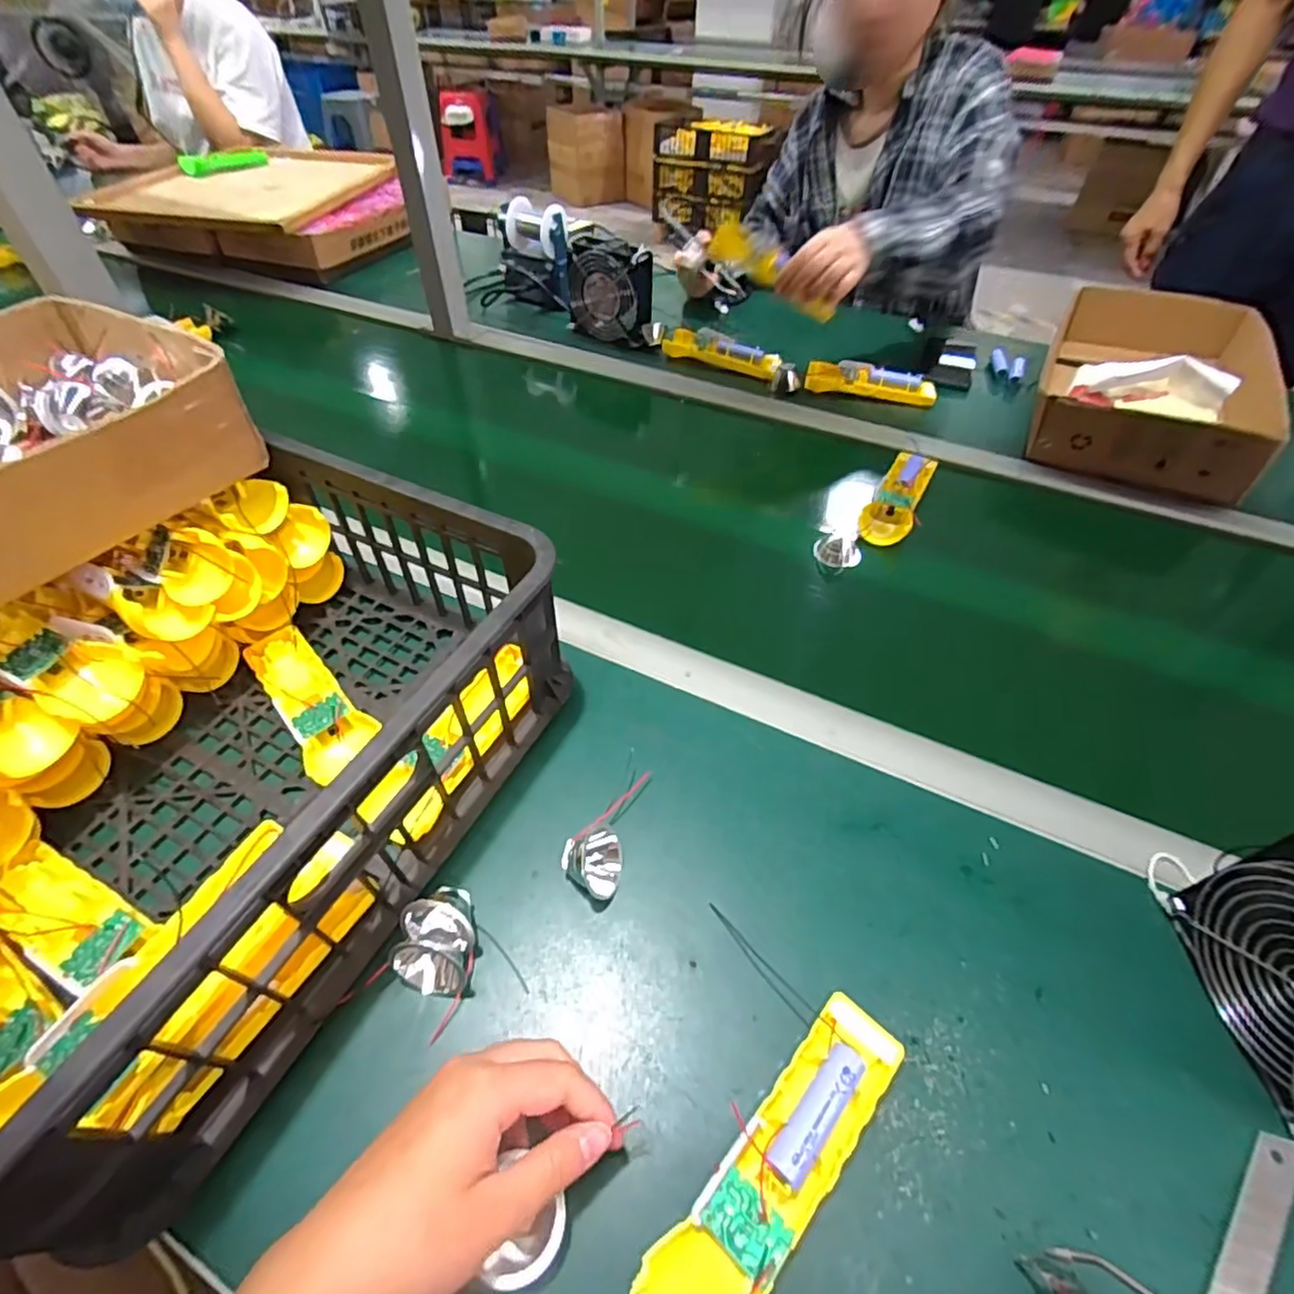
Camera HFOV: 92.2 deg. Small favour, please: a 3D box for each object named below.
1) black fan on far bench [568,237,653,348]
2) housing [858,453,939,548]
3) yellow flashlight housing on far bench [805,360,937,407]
[{"bbox_3d":[-0.053,-0.508,0.888,0.124,0.119,0.045,28,54,22],"label":"black fan on far bench"},{"bbox_3d":[0.271,-0.165,0.669,0.049,0.027,0.156,23,52,18],"label":"housing"},{"bbox_3d":[0.296,-0.351,0.824,0.165,0.029,0.043,12,50,9],"label":"yellow flashlight housing on far bench"}]

